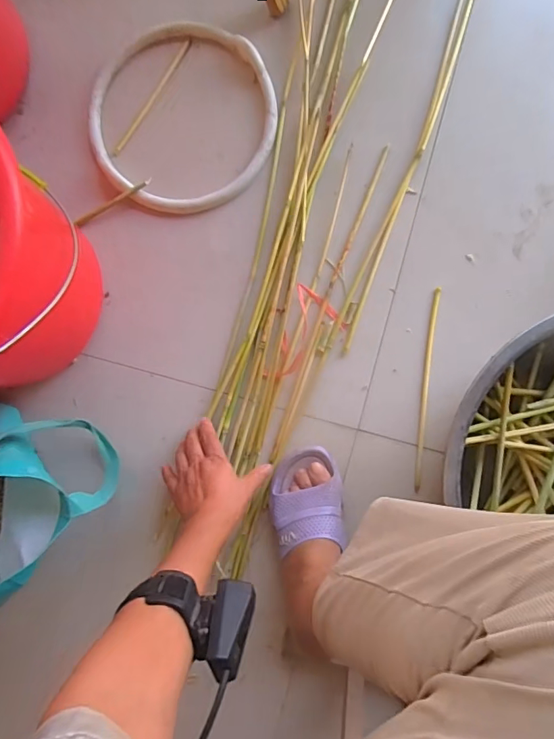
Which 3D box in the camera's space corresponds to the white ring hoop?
[{"bbox_3d":[-0.131,-0.349,0.643,0.255,0.022,0.263,0,89,2],"label":"white ring hoop"}]

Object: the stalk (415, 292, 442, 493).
[{"bbox_3d":[0.196,0.025,0.620,0.012,0.010,0.263,7,89,2],"label":"stalk"}]

